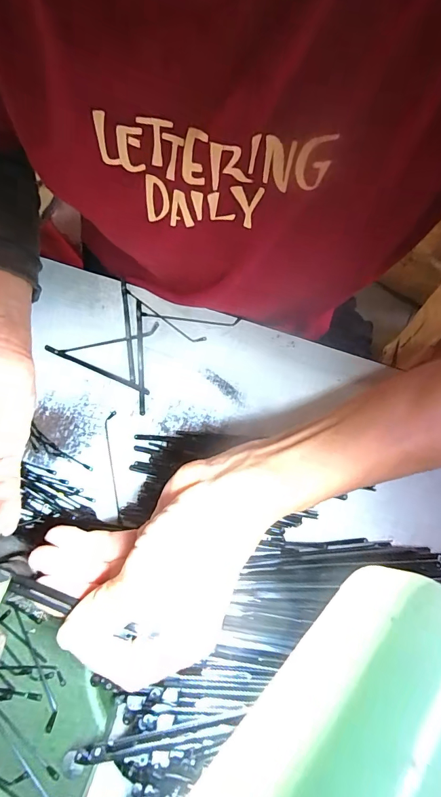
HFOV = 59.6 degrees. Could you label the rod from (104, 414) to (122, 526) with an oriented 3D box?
[{"bbox_3d":[-0.081,0.050,0.287,0.008,0.004,0.084,-8,70,-1],"label":"rod"}]

